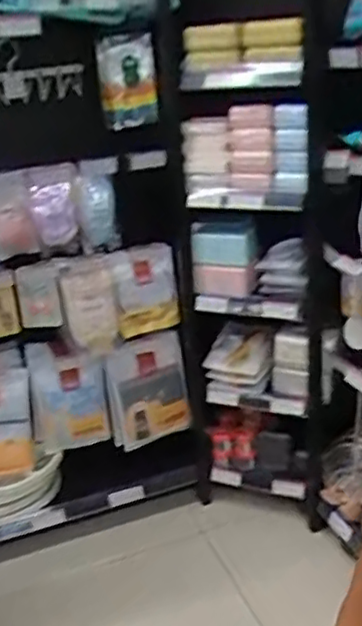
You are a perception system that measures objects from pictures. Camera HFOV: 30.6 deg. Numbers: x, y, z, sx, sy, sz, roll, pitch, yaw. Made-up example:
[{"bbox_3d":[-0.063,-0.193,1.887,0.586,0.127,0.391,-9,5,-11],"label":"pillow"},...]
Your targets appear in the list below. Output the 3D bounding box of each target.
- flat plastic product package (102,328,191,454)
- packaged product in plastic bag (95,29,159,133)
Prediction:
[{"bbox_3d":[-0.092,0.220,1.899,0.236,0.323,0.027,-13,23,-20],"label":"flat plastic product package"},{"bbox_3d":[-0.134,-0.584,1.660,0.141,0.214,0.049,-3,22,3],"label":"packaged product in plastic bag"}]

